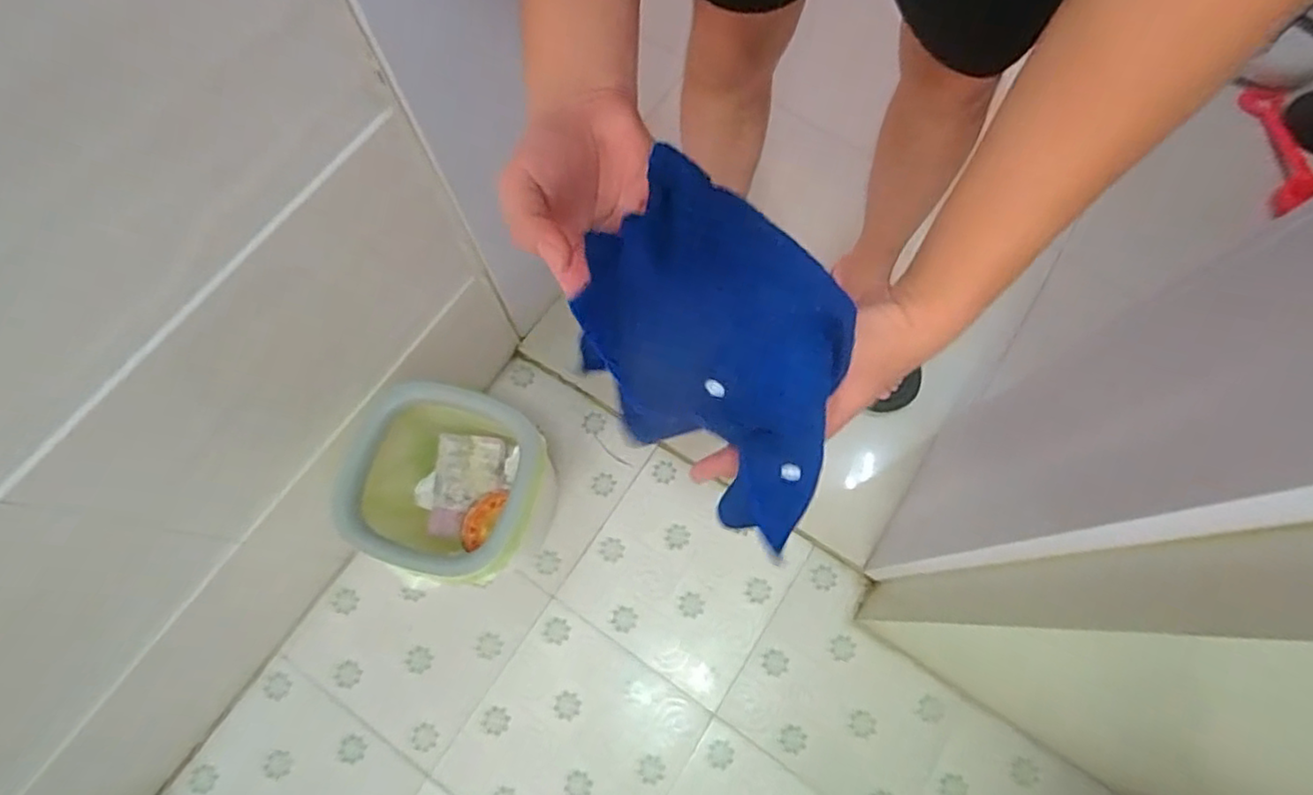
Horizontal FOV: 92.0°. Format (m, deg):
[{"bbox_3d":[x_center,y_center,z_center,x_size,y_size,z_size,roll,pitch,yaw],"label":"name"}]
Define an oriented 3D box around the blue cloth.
[{"bbox_3d":[0.039,-0.020,0.365,0.187,0.050,0.148,43,112,7],"label":"blue cloth"}]

